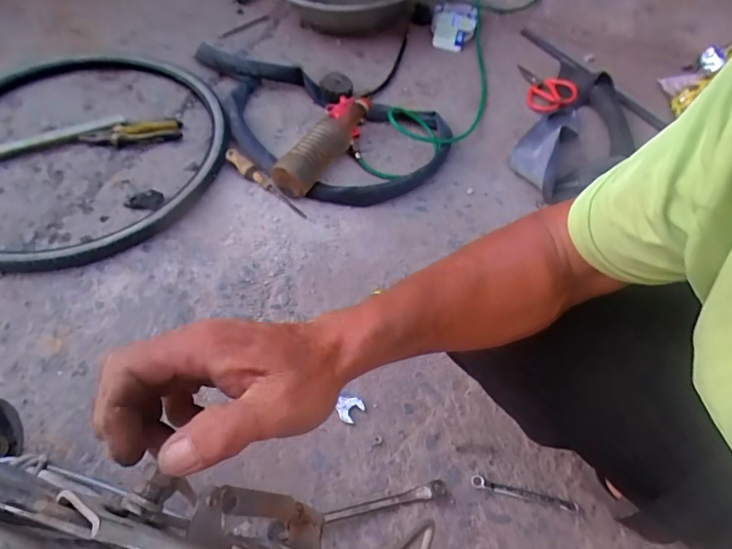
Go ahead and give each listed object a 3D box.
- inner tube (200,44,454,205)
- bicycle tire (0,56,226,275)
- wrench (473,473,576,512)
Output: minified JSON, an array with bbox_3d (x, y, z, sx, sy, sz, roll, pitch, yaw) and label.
[{"bbox_3d":[-0.143,-0.347,0.972,0.650,0.052,0.361,27,61,15],"label":"inner tube"},{"bbox_3d":[-0.566,-0.254,0.872,0.548,0.070,0.580,1,58,-1],"label":"bicycle tire"},{"bbox_3d":[0.211,0.293,0.597,0.141,0.011,0.015,13,58,7],"label":"wrench"}]

